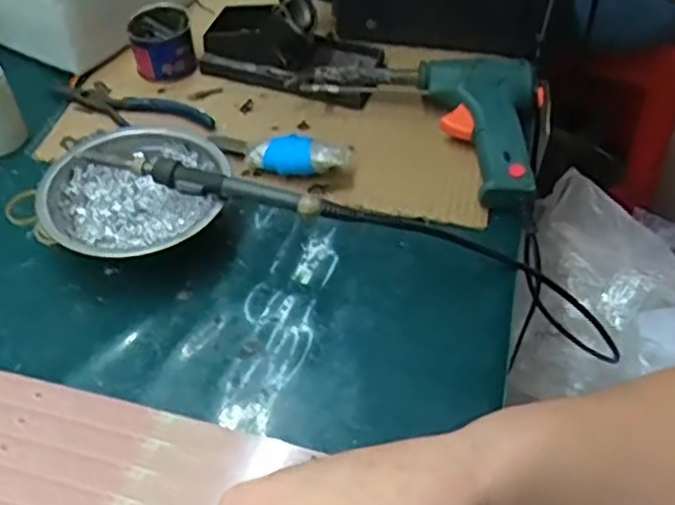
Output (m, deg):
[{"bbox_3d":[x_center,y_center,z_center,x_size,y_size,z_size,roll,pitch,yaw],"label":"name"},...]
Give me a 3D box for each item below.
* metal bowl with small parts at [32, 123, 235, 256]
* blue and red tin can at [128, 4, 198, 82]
[{"bbox_3d":[-0.140,-0.034,0.501,0.121,0.046,0.120,1,48,-1],"label":"metal bowl with small parts"},{"bbox_3d":[-0.149,-0.179,0.611,0.050,0.040,0.055,1,48,-1],"label":"blue and red tin can"}]

